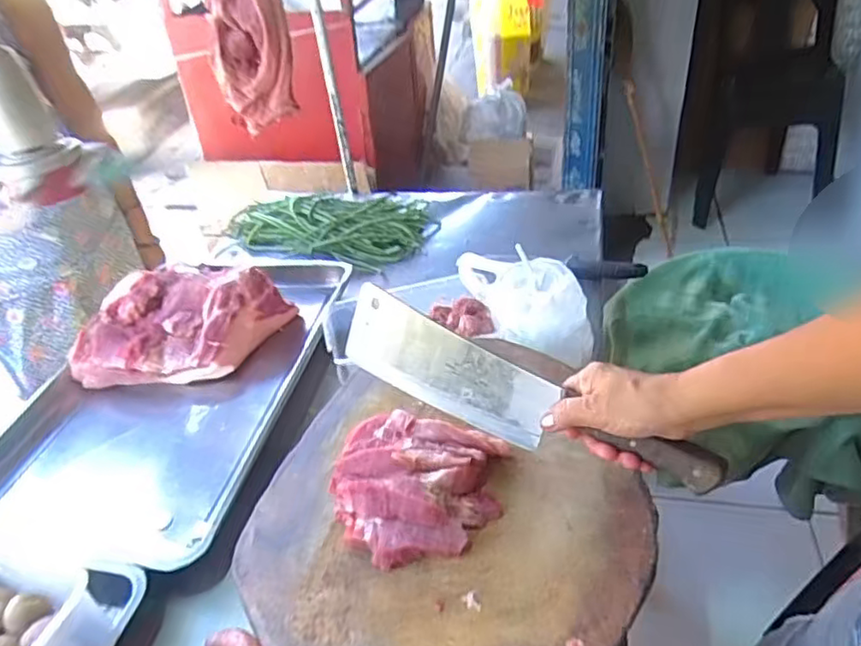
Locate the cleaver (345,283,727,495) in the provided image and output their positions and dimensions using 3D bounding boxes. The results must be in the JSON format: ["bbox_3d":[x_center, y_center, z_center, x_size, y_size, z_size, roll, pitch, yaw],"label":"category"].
[{"bbox_3d":[0.075,0.067,0.592,0.364,0.091,0.029,22,45,24],"label":"cleaver"}]

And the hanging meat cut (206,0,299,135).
[{"bbox_3d":[-0.276,-0.441,0.893,0.117,0.336,0.125,-15,38,-12],"label":"hanging meat cut"}]

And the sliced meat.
[{"bbox_3d":[-0.015,0.158,0.640,0.174,0.054,0.156,0,37,7],"label":"sliced meat"}]

